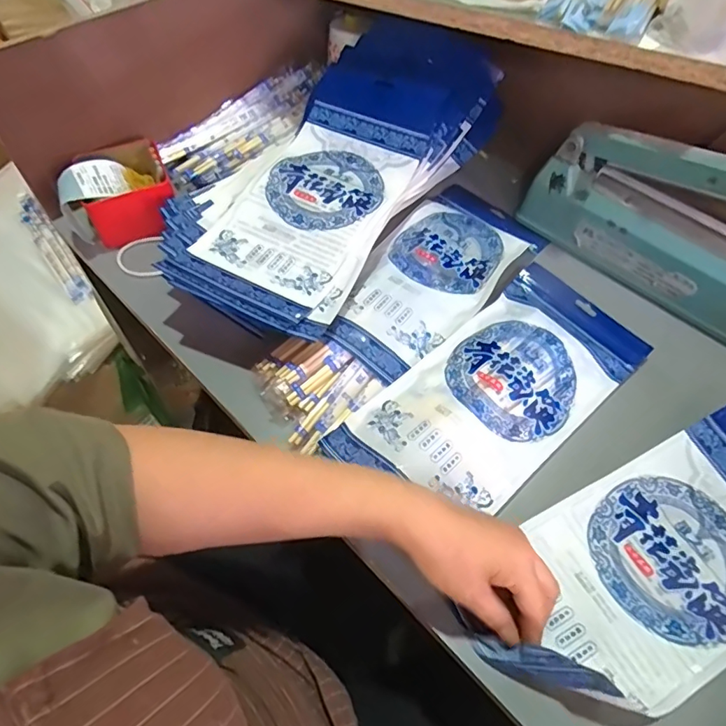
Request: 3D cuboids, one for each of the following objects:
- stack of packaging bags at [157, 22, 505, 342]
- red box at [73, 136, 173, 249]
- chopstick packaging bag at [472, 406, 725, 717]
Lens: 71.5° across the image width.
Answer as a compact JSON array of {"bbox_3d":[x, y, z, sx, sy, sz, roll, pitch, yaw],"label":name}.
[{"bbox_3d":[-0.044,-0.210,0.541,0.227,0.122,0.383,29,60,15],"label":"stack of packaging bags"},{"bbox_3d":[-0.277,-0.201,0.597,0.099,0.052,0.128,-17,59,-13],"label":"red box"},{"bbox_3d":[0.230,0.152,0.384,0.298,0.036,0.143,-23,61,-16],"label":"chopstick packaging bag"}]

